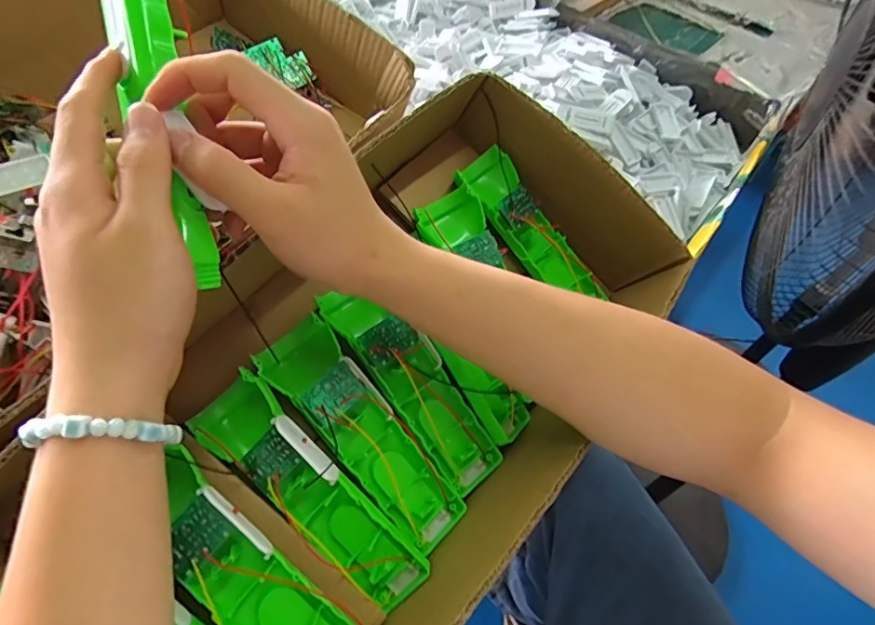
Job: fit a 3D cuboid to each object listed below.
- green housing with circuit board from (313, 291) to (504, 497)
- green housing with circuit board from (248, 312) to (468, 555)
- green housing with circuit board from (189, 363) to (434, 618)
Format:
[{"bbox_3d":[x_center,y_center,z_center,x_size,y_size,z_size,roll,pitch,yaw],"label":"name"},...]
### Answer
[{"bbox_3d":[-0.013,0.045,0.341,0.044,0.028,0.158,-40,93,-29],"label":"green housing with circuit board"},{"bbox_3d":[-0.045,0.078,0.329,0.046,0.022,0.159,-40,91,-29],"label":"green housing with circuit board"},{"bbox_3d":[-0.072,0.105,0.302,0.157,0.036,0.038,46,60,0],"label":"green housing with circuit board"}]

